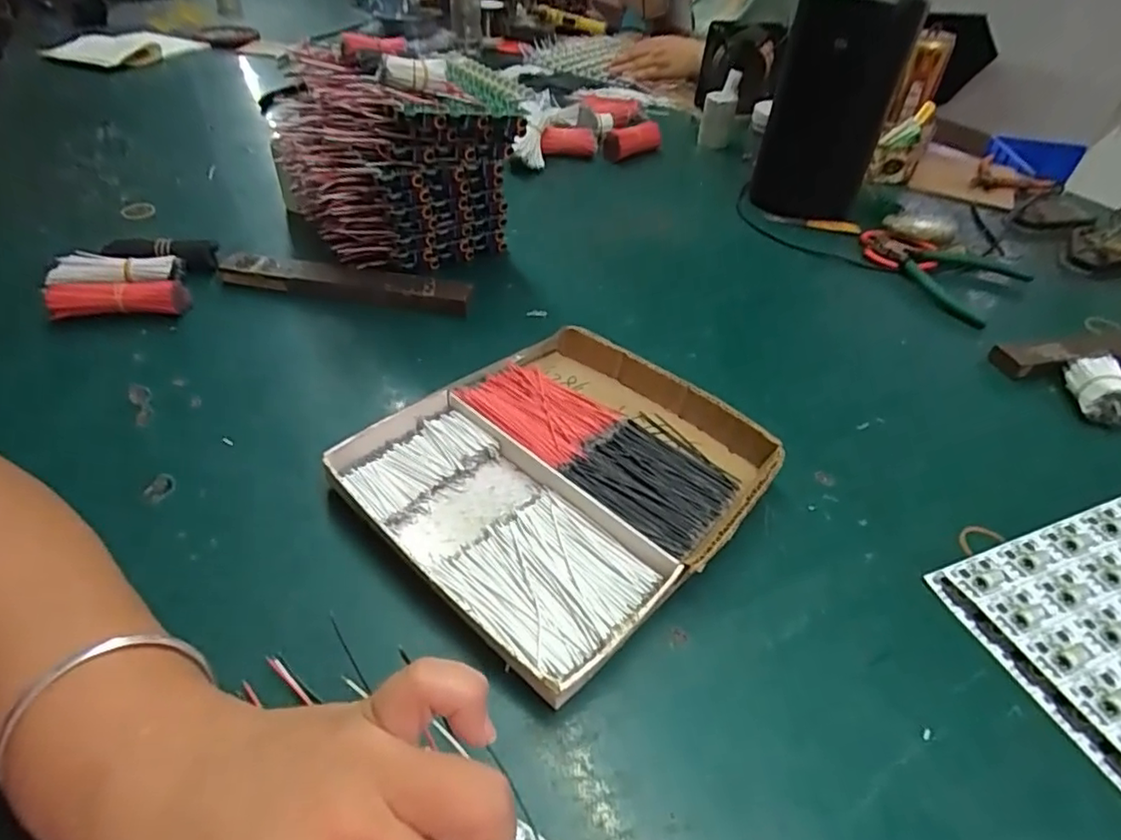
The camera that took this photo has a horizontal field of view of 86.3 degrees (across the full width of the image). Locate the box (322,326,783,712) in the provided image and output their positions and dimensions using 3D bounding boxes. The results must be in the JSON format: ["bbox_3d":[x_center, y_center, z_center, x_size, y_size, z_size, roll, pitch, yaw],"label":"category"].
[{"bbox_3d":[0.002,0.031,0.353,0.204,0.031,0.188,-32,53,-33],"label":"box"}]

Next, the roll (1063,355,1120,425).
[{"bbox_3d":[0.399,-0.025,0.440,0.036,0.029,0.058,15,43,13],"label":"roll"}]

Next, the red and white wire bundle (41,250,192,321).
[{"bbox_3d":[-0.350,-0.106,0.475,0.100,0.028,0.072,-8,43,-13],"label":"red and white wire bundle"}]

